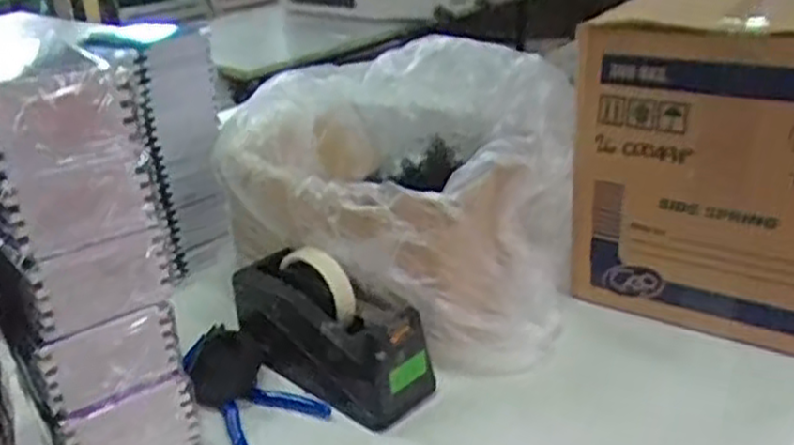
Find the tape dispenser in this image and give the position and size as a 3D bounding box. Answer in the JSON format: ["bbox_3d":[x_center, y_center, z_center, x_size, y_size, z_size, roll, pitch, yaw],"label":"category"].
[{"bbox_3d":[-0.059,0.095,0.708,0.089,0.111,0.196,-25,33,-38],"label":"tape dispenser"}]

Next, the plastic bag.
[{"bbox_3d":[0.009,-0.047,0.848,0.358,0.244,0.372,1,26,11],"label":"plastic bag"}]

